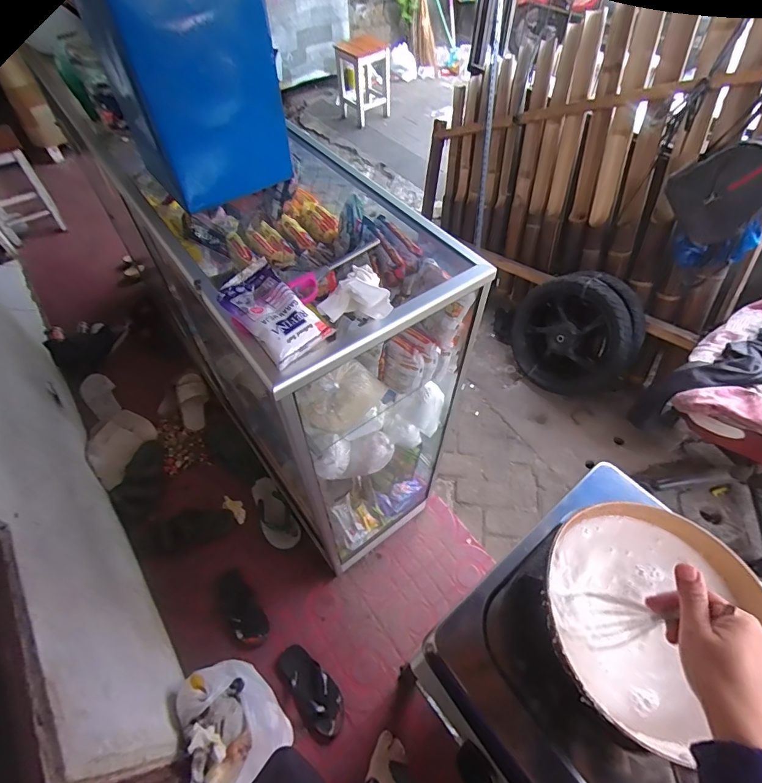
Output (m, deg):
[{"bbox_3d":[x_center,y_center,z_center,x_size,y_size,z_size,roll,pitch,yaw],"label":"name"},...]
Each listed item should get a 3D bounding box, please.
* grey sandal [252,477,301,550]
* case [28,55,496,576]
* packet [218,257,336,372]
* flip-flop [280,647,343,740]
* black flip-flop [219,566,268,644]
[{"bbox_3d":[-0.361,0.405,1.394,0.102,0.038,0.267,-29,59,-19],"label":"grey sandal"},{"bbox_3d":[-0.195,-0.085,1.085,0.411,0.923,0.742,-33,61,-21],"label":"case"},{"bbox_3d":[-0.140,-0.101,0.535,0.132,0.044,0.087,37,62,23],"label":"packet"},{"bbox_3d":[-0.184,0.796,1.125,0.098,0.032,0.233,-35,61,-22],"label":"flip-flop"},{"bbox_3d":[-0.416,0.641,1.238,0.096,0.031,0.227,-33,61,-21],"label":"black flip-flop"}]

